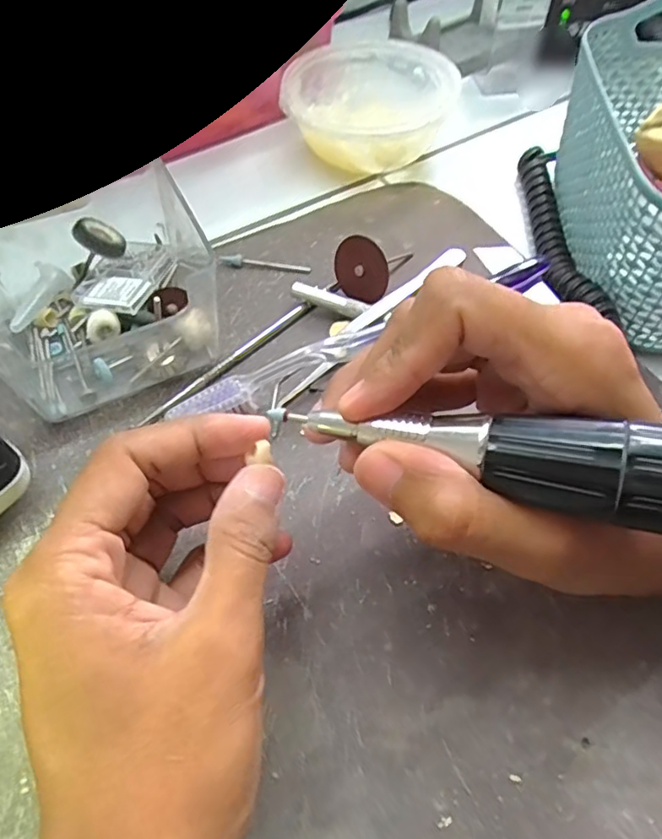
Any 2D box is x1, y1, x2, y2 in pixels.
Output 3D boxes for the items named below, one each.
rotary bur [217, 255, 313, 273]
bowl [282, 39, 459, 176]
[{"bbox_3d":[-0.035,-0.083,0.313,0.048,0.006,0.006,5,57,3],"label":"rotary bur"},{"bbox_3d":[0.027,-0.187,0.361,0.093,0.041,0.097,0,57,0],"label":"bowl"}]

